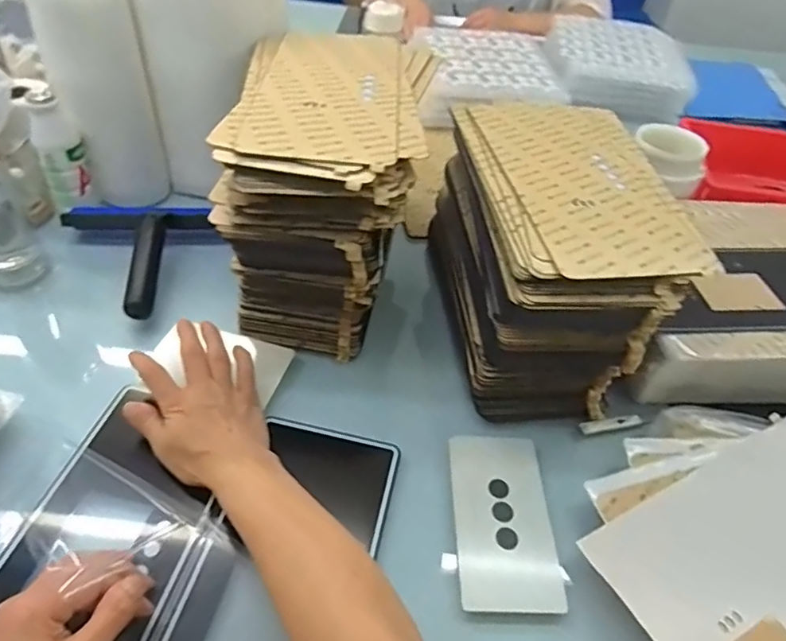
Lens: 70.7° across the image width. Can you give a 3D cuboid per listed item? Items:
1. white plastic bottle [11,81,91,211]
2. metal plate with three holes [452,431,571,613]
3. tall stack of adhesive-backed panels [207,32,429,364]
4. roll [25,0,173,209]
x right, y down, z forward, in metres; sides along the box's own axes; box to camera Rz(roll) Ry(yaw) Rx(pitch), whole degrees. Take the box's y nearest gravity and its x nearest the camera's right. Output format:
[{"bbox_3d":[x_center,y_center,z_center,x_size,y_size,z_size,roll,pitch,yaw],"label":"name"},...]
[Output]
[{"bbox_3d":[-0.388,-0.196,0.646,0.050,0.127,0.042,-17,50,-22],"label":"white plastic bottle"},{"bbox_3d":[0.088,0.159,0.454,0.076,0.004,0.147,1,44,0],"label":"metal plate with three holes"},{"bbox_3d":[-0.068,-0.143,0.590,0.177,0.203,0.295,4,45,-3],"label":"tall stack of adhesive-backed panels"},{"bbox_3d":[-0.349,-0.274,0.667,0.099,0.249,0.096,-22,51,-26],"label":"roll"}]

